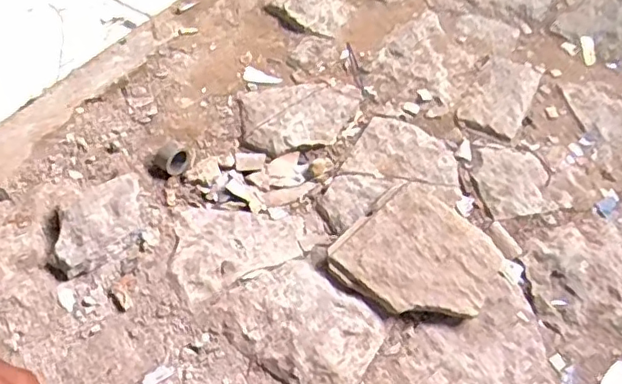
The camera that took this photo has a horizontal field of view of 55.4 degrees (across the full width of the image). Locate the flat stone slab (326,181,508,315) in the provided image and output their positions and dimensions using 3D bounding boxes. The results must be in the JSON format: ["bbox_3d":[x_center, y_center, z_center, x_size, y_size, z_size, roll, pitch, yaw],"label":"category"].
[{"bbox_3d":[0.145,0.080,0.766,0.184,0.034,0.183,33,60,18],"label":"flat stone slab"}]

